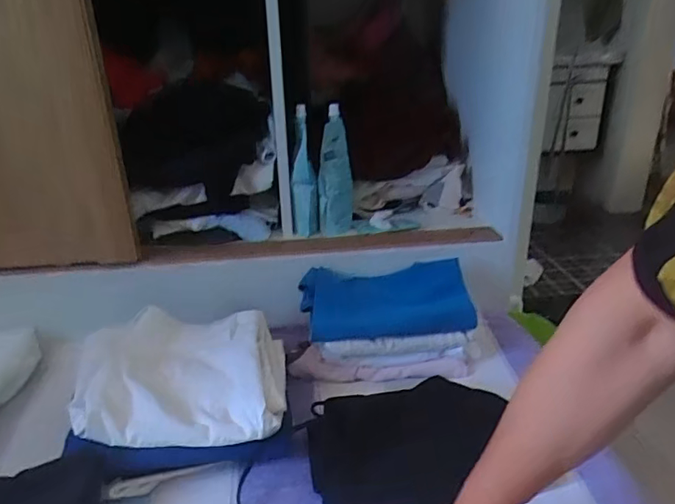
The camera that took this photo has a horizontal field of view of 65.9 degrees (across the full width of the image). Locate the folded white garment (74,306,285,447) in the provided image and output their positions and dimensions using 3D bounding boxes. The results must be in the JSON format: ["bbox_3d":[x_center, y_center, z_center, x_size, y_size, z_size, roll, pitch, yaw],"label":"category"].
[{"bbox_3d":[-0.198,0.158,0.687,0.252,0.069,0.195,-4,25,-4],"label":"folded white garment"}]

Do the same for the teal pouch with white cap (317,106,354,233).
[{"bbox_3d":[-0.003,-0.138,0.909,0.059,0.205,0.071,-2,25,0],"label":"teal pouch with white cap"}]

